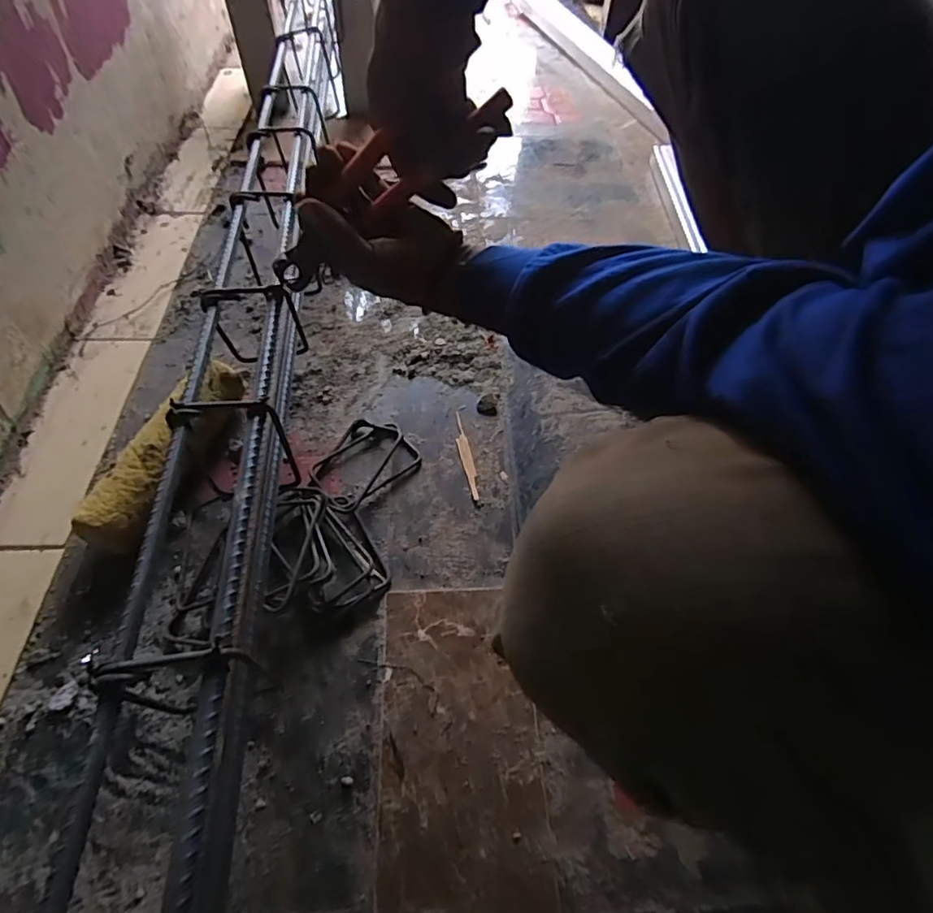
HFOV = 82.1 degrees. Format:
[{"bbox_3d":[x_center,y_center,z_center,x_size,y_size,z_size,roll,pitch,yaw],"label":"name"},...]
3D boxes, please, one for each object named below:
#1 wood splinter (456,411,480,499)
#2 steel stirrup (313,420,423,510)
[{"bbox_3d":[-0.001,-0.003,0.626,0.015,0.004,0.120,-8,55,-9],"label":"wood splinter"},{"bbox_3d":[-0.120,0.003,0.606,0.123,0.015,0.092,-37,64,-26],"label":"steel stirrup"}]

